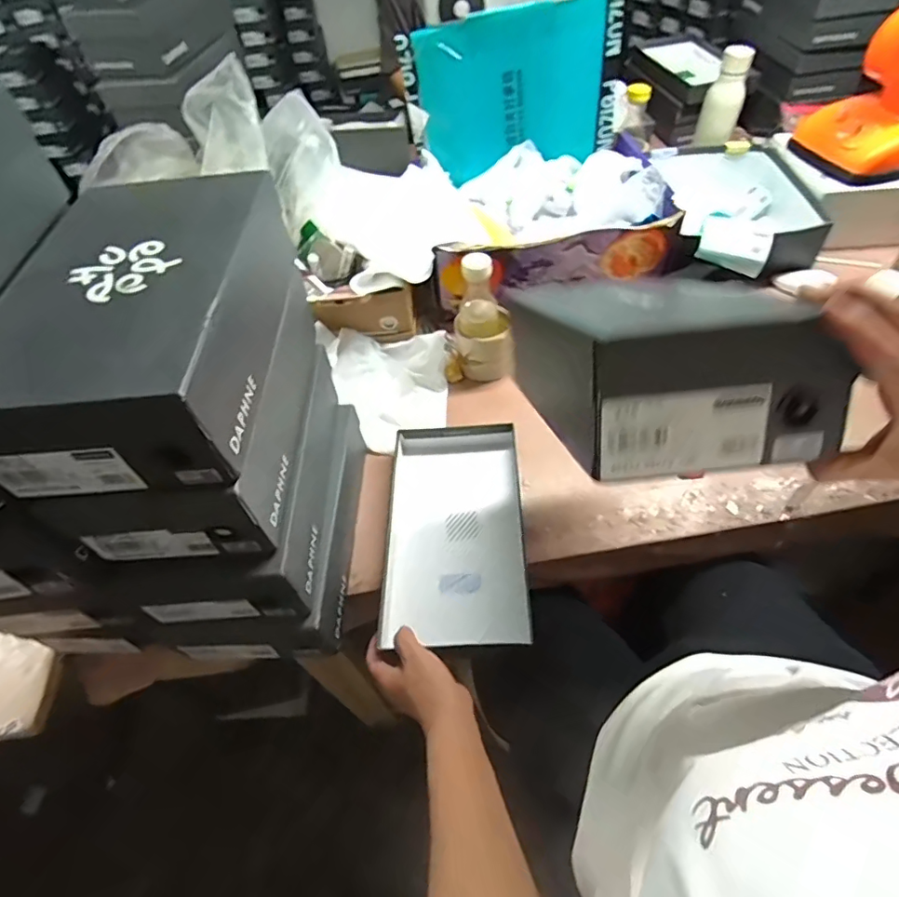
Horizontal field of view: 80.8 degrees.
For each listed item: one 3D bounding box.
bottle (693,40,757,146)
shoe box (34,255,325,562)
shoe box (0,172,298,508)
[{"bbox_3d":[0.533,-0.678,1.025,0.070,0.161,0.085,15,56,16],"label":"bottle"},{"bbox_3d":[-0.226,-0.050,0.513,0.158,0.095,0.292,-1,53,4],"label":"shoe box"},{"bbox_3d":[-0.244,-0.108,0.438,0.174,0.099,0.285,-2,53,3],"label":"shoe box"}]

